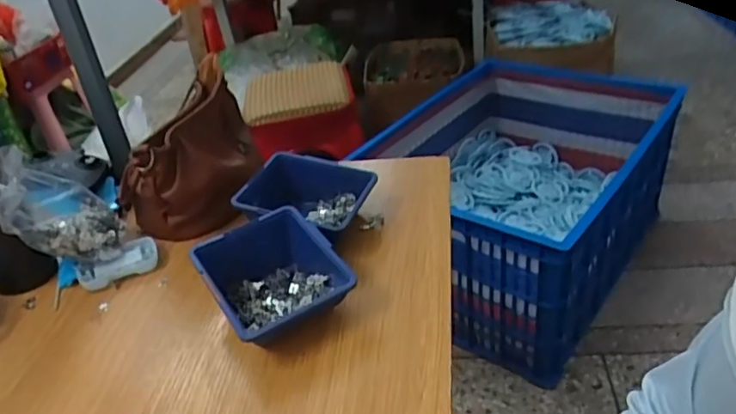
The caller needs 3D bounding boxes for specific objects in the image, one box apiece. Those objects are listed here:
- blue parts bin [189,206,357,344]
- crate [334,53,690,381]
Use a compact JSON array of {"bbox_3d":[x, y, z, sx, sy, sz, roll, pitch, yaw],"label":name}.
[{"bbox_3d":[-0.091,0.076,0.589,0.123,0.072,0.131,-22,36,-23],"label":"blue parts bin"},{"bbox_3d":[0.399,-0.034,1.600,0.598,0.408,0.784,19,42,35],"label":"crate"}]

